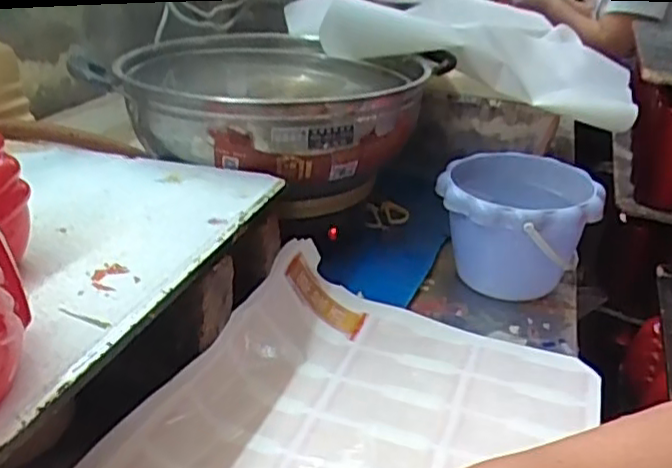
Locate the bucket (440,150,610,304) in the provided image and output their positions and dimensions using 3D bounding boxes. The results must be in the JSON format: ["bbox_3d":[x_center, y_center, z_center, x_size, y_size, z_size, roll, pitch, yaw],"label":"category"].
[{"bbox_3d":[0.179,-0.002,0.670,0.153,0.120,0.147,12,28,14],"label":"bucket"}]

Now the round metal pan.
[{"bbox_3d":[-0.079,-0.164,0.728,0.341,0.078,0.350,4,27,-2],"label":"round metal pan"}]

